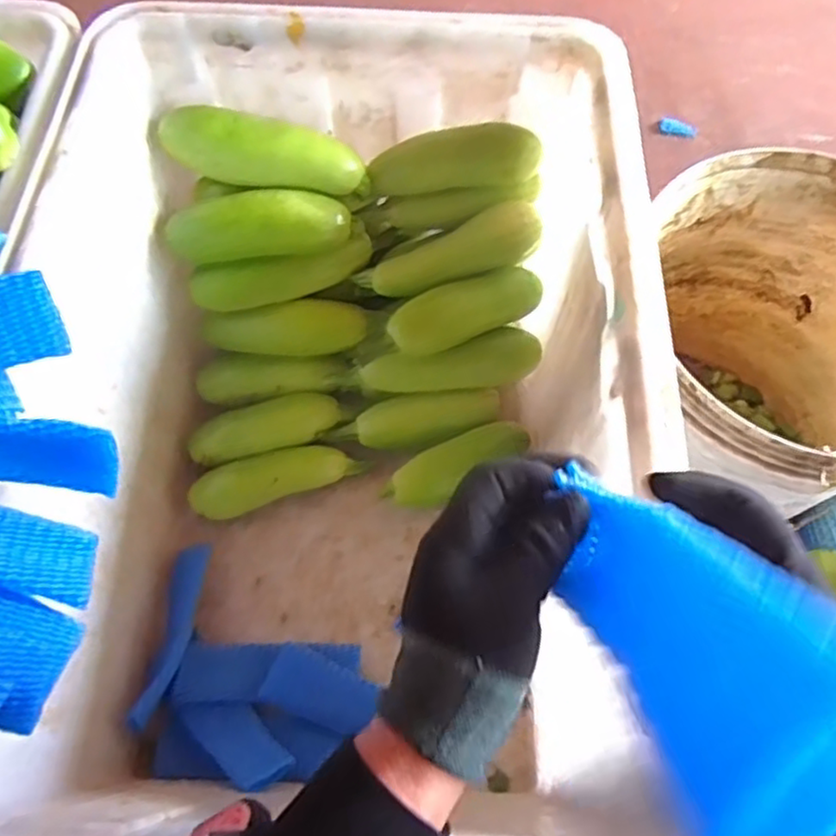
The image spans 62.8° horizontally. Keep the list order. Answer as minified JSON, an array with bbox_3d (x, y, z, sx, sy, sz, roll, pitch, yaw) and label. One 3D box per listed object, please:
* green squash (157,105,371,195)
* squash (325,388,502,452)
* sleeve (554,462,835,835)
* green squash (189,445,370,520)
[{"bbox_3d":[-0.159,-0.264,0.687,0.212,0.065,0.059,6,64,3],"label":"green squash"},{"bbox_3d":[-0.002,0.005,0.825,0.210,0.054,0.051,-7,64,-4],"label":"squash"},{"bbox_3d":[0.094,0.070,0.221,0.039,0.159,0.065,42,99,-12],"label":"sleeve"},{"bbox_3d":[-0.156,0.073,0.783,0.196,0.061,0.054,-18,65,-9],"label":"green squash"}]

